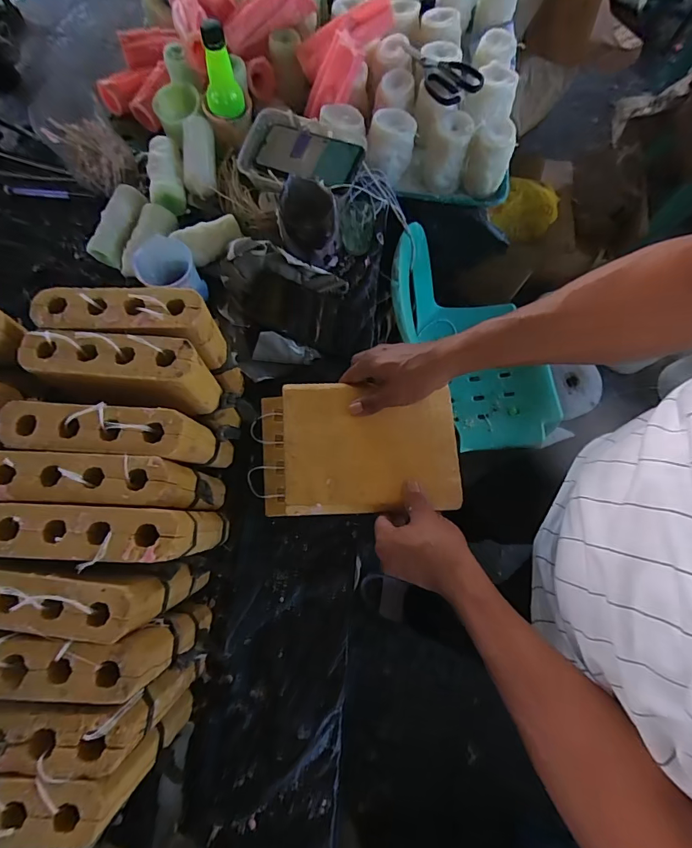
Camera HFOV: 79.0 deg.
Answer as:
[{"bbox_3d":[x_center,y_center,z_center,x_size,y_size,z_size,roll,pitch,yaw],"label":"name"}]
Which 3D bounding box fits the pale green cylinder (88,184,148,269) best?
[{"bbox_3d":[-0.333,-0.292,0.620,0.046,0.046,0.112,23,75,4],"label":"pale green cylinder"}]

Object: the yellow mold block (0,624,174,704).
[{"bbox_3d":[-0.241,0.199,0.356,0.167,0.063,0.047,2,75,-1],"label":"yellow mold block"}]

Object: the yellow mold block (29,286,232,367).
[{"bbox_3d":[-0.218,-0.101,0.443,0.162,0.085,0.047,2,75,-1],"label":"yellow mold block"}]

